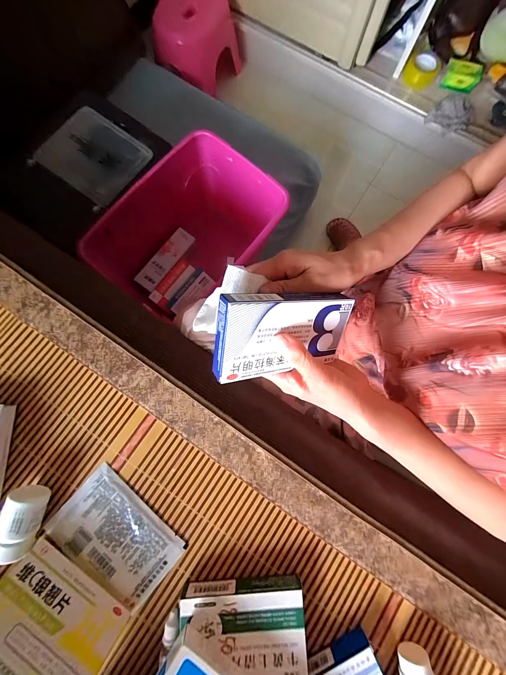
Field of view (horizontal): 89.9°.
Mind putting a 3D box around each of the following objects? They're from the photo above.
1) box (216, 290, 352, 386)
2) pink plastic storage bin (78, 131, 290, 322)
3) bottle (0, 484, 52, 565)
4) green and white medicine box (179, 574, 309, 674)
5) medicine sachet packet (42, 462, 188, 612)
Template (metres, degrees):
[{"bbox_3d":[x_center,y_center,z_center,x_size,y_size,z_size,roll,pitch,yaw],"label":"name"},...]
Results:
[{"bbox_3d":[0.031,-0.003,0.227,0.133,0.013,0.071,-6,116,-25],"label":"box"},{"bbox_3d":[-0.128,-0.209,0.586,0.240,0.224,0.367,42,81,6],"label":"pink plastic storage bin"},{"bbox_3d":[-0.247,0.199,0.273,0.036,0.035,0.061,14,80,1],"label":"bottle"},{"bbox_3d":[-0.010,0.309,0.270,0.127,0.029,0.078,-2,80,-2],"label":"green and white medicine box"},{"bbox_3d":[-0.156,0.228,0.289,0.136,0.010,0.088,41,81,6],"label":"medicine sachet packet"}]

